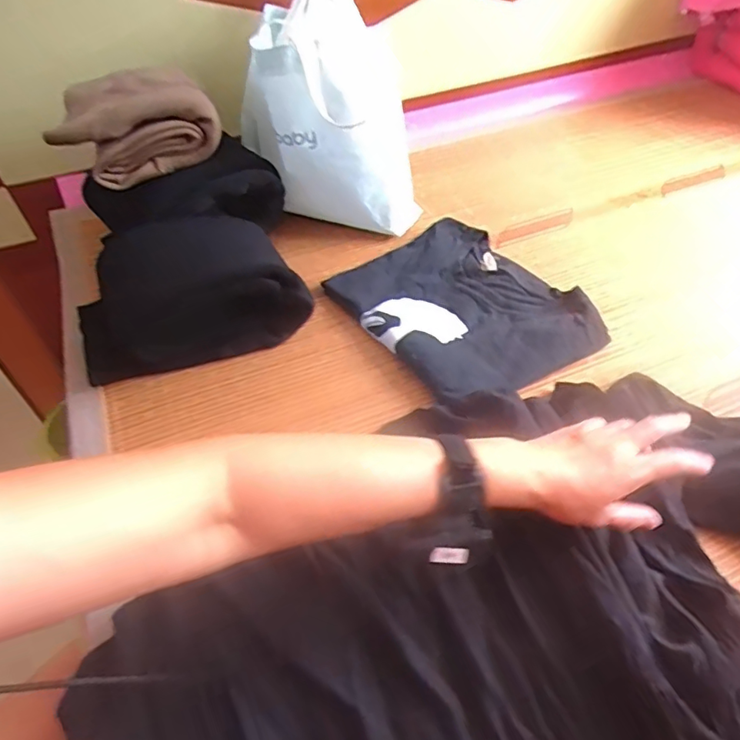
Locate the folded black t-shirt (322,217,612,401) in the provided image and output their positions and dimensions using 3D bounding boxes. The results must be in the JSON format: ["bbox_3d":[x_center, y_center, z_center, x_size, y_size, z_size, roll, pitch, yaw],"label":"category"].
[{"bbox_3d":[0.114,-0.093,0.716,0.242,0.034,0.315,-24,48,-19],"label":"folded black t-shirt"}]

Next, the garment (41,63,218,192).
[{"bbox_3d":[-0.306,-0.321,0.708,0.197,0.101,0.116,-16,48,-11],"label":"garment"}]

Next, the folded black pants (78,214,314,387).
[{"bbox_3d":[-0.227,-0.109,0.683,0.284,0.132,0.189,-9,45,-6],"label":"folded black pants"}]

